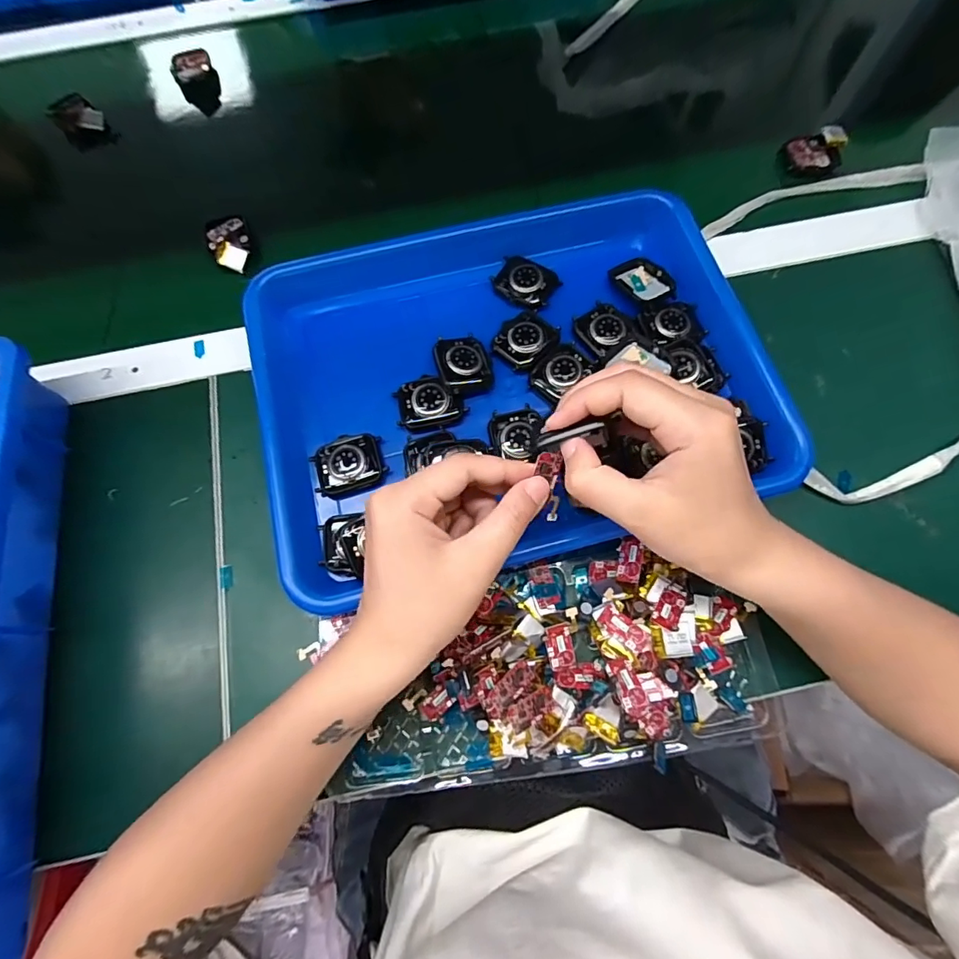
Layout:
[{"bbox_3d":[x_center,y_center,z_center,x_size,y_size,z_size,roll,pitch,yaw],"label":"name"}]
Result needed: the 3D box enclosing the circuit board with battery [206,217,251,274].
[{"bbox_3d":[-0.207,-0.196,0.400,0.031,0.016,0.051,-19,71,-5],"label":"circuit board with battery"}]

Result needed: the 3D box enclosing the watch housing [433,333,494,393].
[{"bbox_3d":[-0.010,-0.080,0.332,0.036,0.014,0.040,-14,70,-3],"label":"watch housing"}]

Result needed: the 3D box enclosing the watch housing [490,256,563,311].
[{"bbox_3d":[0.034,-0.146,0.357,0.044,0.006,0.035,28,74,11],"label":"watch housing"}]

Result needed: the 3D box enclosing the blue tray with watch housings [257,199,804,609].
[{"bbox_3d":[0.016,-0.080,0.331,0.325,0.034,0.264,-17,70,-4],"label":"blue tray with watch housings"}]

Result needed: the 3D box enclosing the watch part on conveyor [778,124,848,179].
[{"bbox_3d":[0.284,-0.278,0.409,0.050,0.012,0.039,-33,72,-9],"label":"watch part on conveyor"}]

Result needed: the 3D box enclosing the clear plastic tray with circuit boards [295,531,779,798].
[{"bbox_3d":[0.050,0.103,0.283,0.233,0.035,0.119,-10,70,-1],"label":"clear plastic tray with circuit boards"}]

